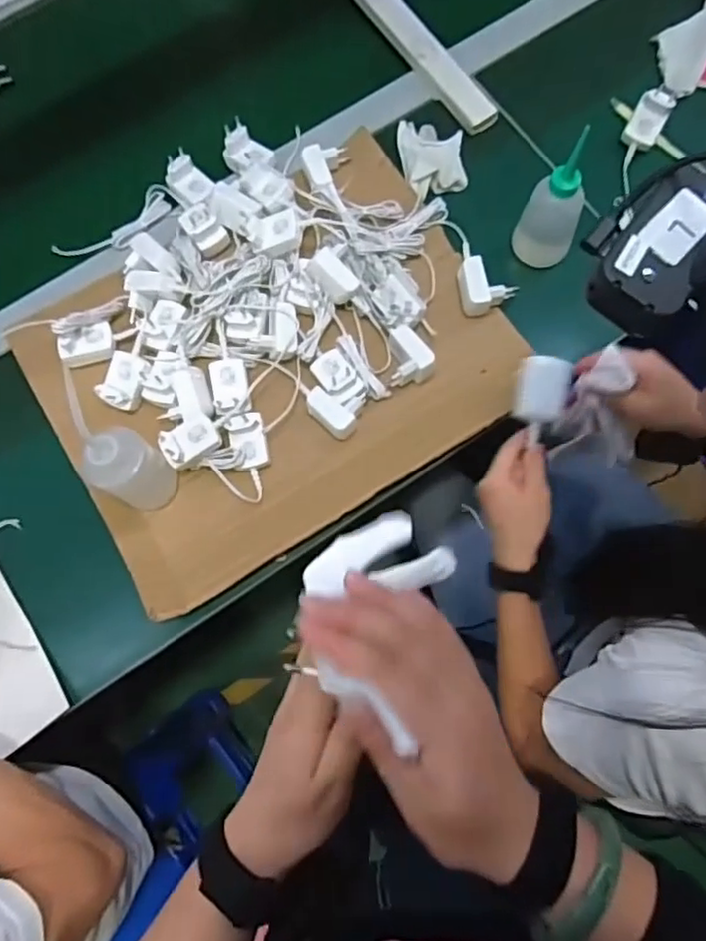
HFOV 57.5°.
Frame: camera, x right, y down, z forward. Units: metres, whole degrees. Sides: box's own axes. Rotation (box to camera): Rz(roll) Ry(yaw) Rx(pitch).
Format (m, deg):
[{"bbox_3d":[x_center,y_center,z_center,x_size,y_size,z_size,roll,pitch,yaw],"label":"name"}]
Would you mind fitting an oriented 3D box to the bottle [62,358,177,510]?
[{"bbox_3d":[-0.226,-0.006,0.633,0.070,0.190,0.068,36,79,10],"label":"bottle"}]

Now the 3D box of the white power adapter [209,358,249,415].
[{"bbox_3d":[-0.135,-0.091,0.701,0.040,0.023,0.067,-7,76,0],"label":"white power adapter"}]

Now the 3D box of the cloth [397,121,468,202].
[{"bbox_3d":[0.099,-0.389,0.795,0.077,0.018,0.107,-6,76,0],"label":"cloth"}]

